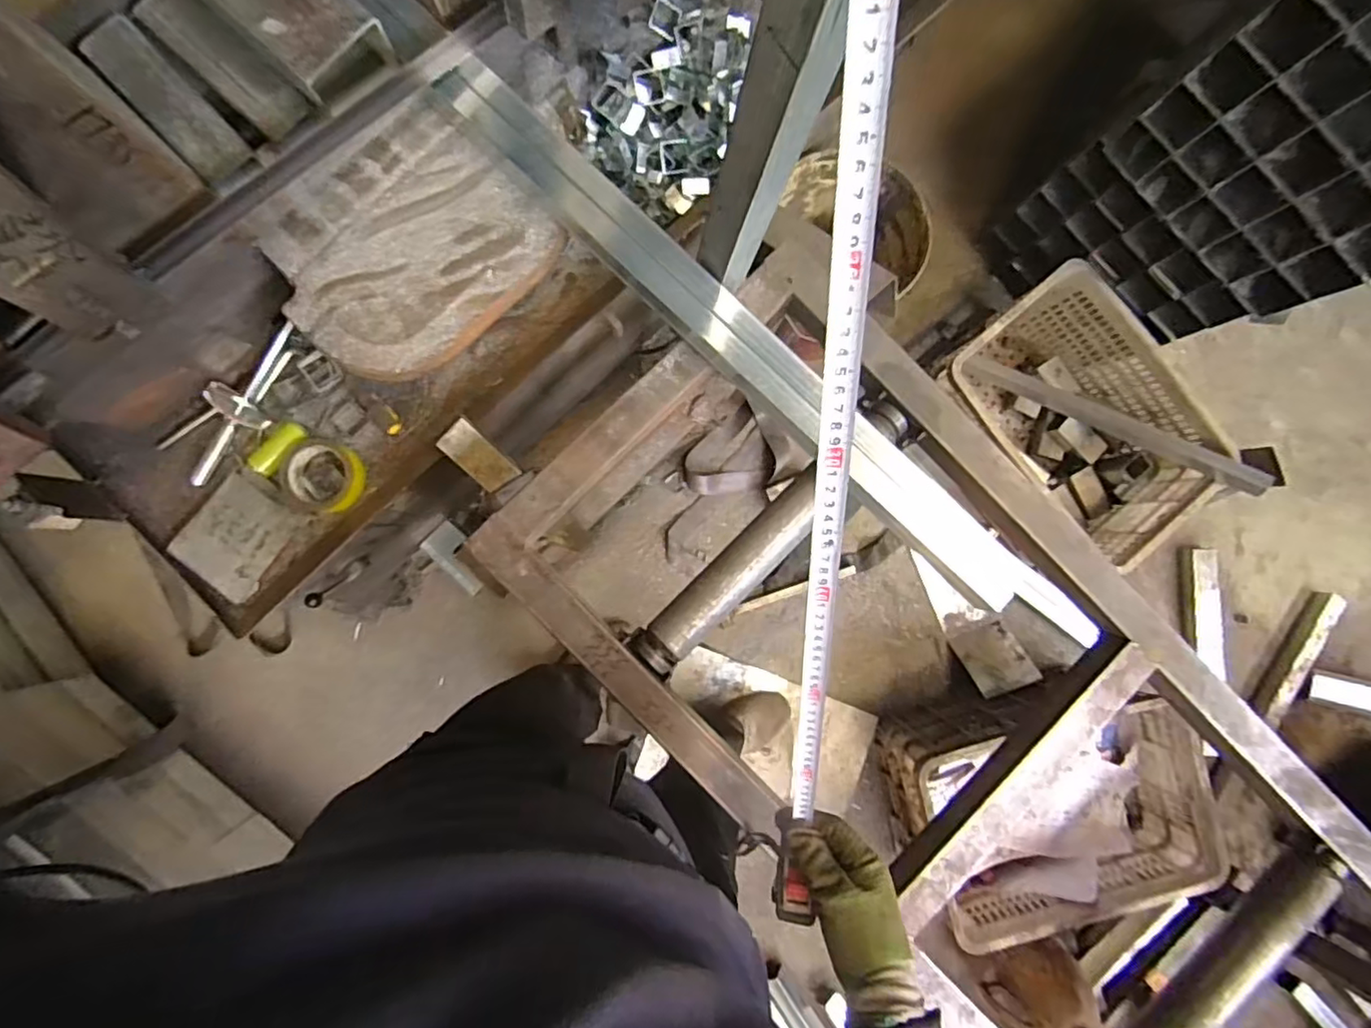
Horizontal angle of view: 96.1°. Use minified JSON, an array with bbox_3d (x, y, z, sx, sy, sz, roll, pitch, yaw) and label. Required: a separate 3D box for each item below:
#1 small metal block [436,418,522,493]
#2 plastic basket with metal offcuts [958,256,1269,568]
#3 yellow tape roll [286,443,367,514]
[{"bbox_3d":[-0.278,-0.076,0.832,0.052,0.014,0.104,-47,119,-5],"label":"small metal block"},{"bbox_3d":[0.789,-0.175,1.281,0.344,0.318,0.550,-39,90,-4],"label":"plastic basket with metal offcuts"},{"bbox_3d":[-0.502,-0.053,0.860,0.101,0.030,0.090,19,87,-3],"label":"yellow tape roll"}]

